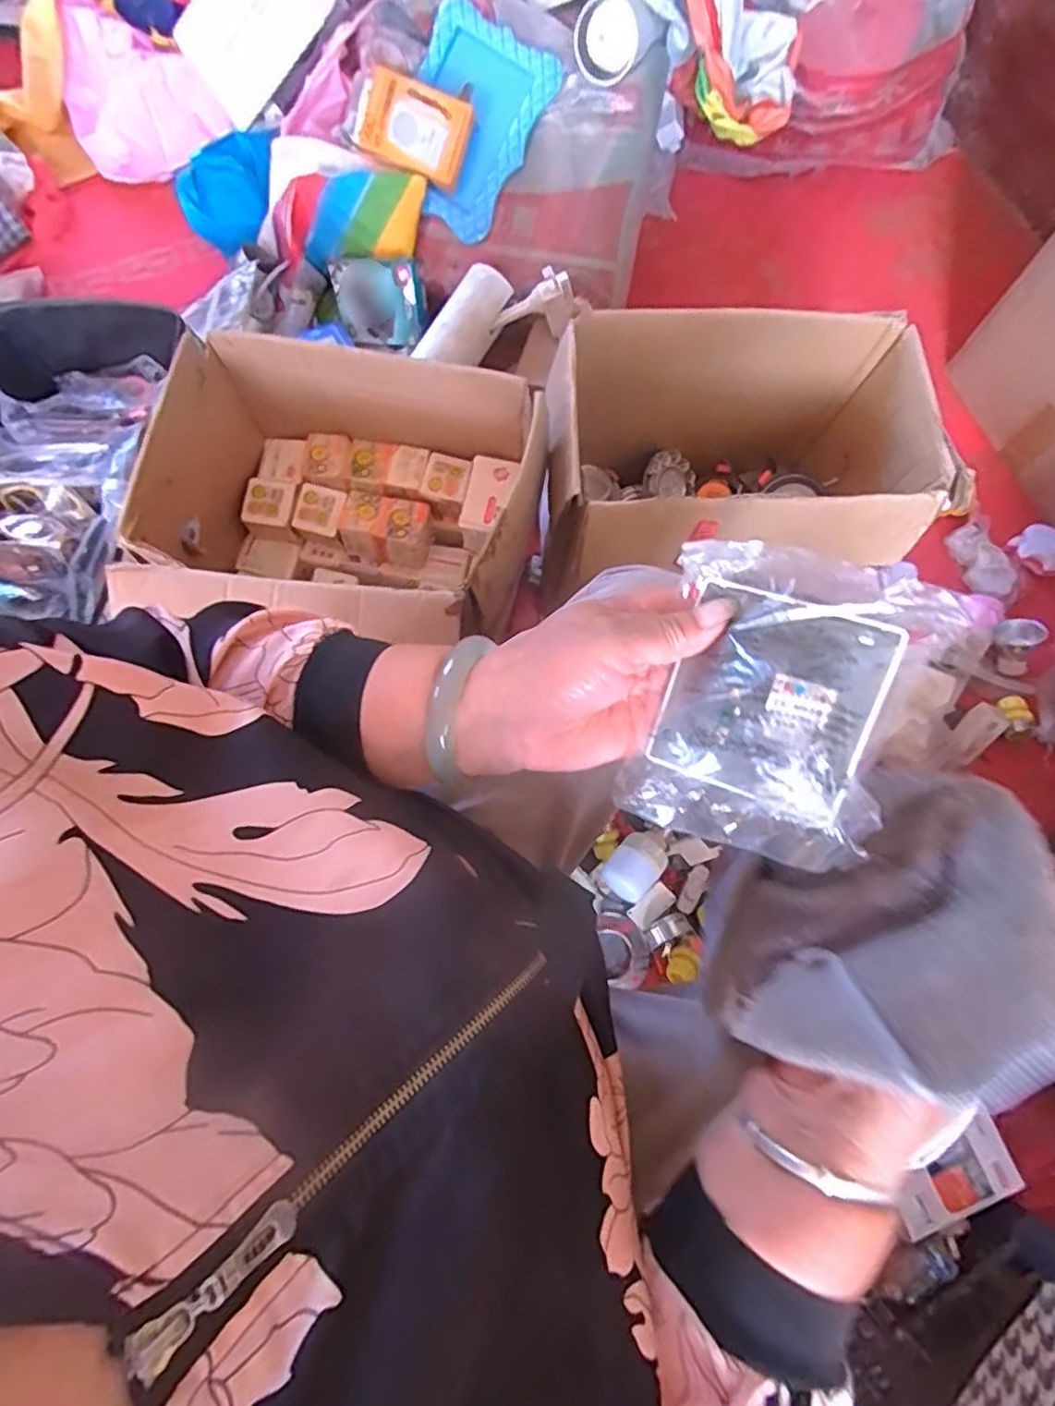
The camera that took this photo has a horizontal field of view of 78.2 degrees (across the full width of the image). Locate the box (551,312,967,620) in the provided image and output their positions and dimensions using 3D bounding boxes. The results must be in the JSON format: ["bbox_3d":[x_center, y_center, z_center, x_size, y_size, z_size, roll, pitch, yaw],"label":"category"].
[{"bbox_3d":[0.225,-0.251,0.719,0.413,0.261,0.227,-3,75,-1],"label":"box"}]

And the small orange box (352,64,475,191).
[{"bbox_3d":[-0.151,-0.742,0.836,0.143,0.033,0.101,18,100,-2],"label":"small orange box"}]

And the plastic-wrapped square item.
[{"bbox_3d":[0.110,0.003,0.274,0.114,0.031,0.129,16,96,17],"label":"plastic-wrapped square item"}]

